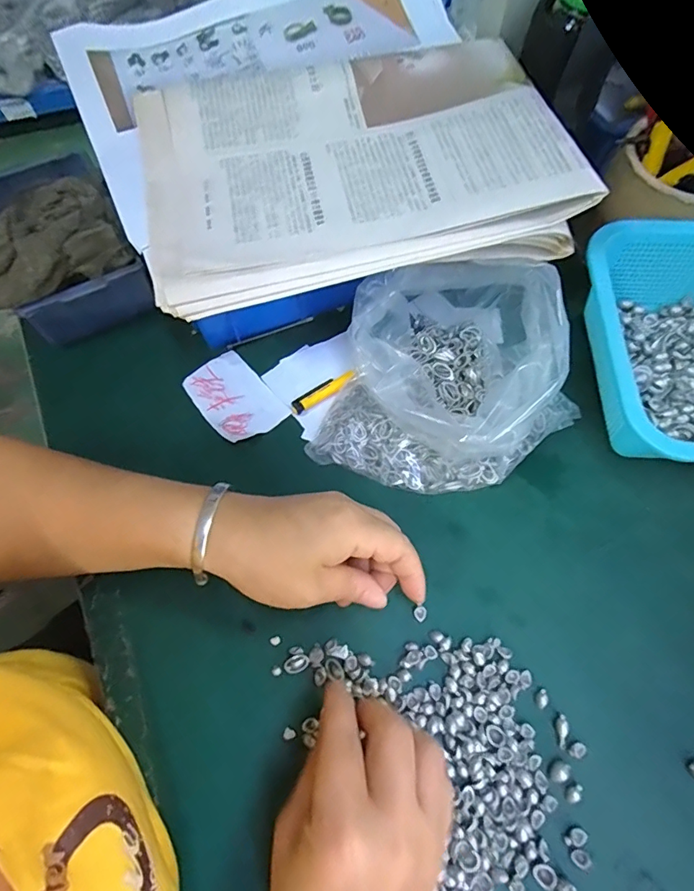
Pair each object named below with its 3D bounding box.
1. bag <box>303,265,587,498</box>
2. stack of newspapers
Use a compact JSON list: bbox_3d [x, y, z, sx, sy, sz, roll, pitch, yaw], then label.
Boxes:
[{"bbox_3d":[0.081,-0.047,0.344,0.185,0.087,0.151,13,67,4],"label":"bag"},{"bbox_3d":[0.000,-0.197,0.328,0.276,0.032,0.192,-12,67,-6],"label":"stack of newspapers"}]

